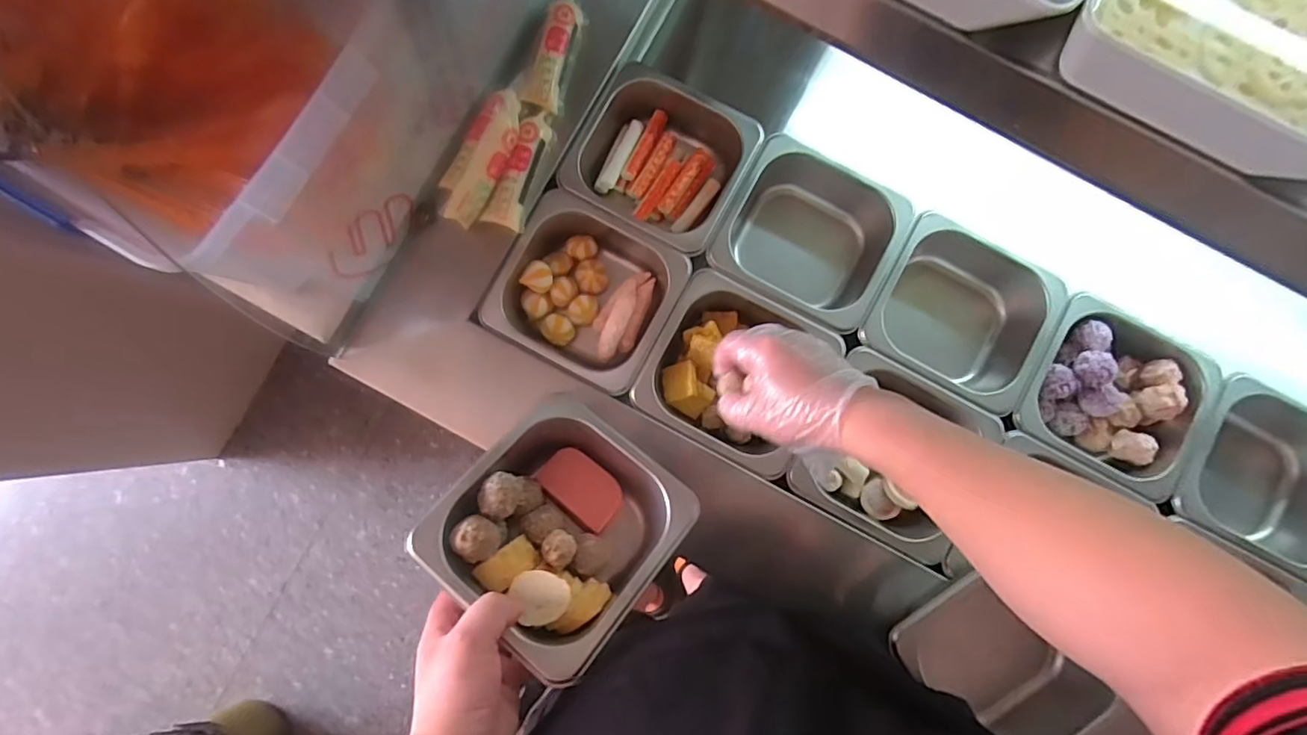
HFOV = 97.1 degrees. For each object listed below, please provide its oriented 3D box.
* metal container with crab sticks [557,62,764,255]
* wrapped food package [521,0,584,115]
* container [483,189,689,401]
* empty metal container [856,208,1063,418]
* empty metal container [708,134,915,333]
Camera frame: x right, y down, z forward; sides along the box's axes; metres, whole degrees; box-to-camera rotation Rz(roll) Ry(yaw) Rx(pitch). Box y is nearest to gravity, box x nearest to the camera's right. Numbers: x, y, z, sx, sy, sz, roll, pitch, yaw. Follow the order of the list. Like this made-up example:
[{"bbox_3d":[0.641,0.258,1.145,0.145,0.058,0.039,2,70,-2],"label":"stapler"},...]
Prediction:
[{"bbox_3d":[0.014,-0.230,0.635,0.175,0.072,0.187,28,86,2],"label":"metal container with crab sticks"},{"bbox_3d":[-0.099,-0.326,0.590,0.034,0.030,0.133,11,86,0],"label":"wrapped food package"},{"bbox_3d":[-0.068,-0.079,0.618,0.173,0.077,0.169,28,86,2],"label":"container"},{"bbox_3d":[0.316,-0.055,0.634,0.169,0.117,0.163,28,86,2],"label":"empty metal container"},{"bbox_3d":[0.166,-0.139,0.648,0.178,0.109,0.168,27,86,2],"label":"empty metal container"}]

